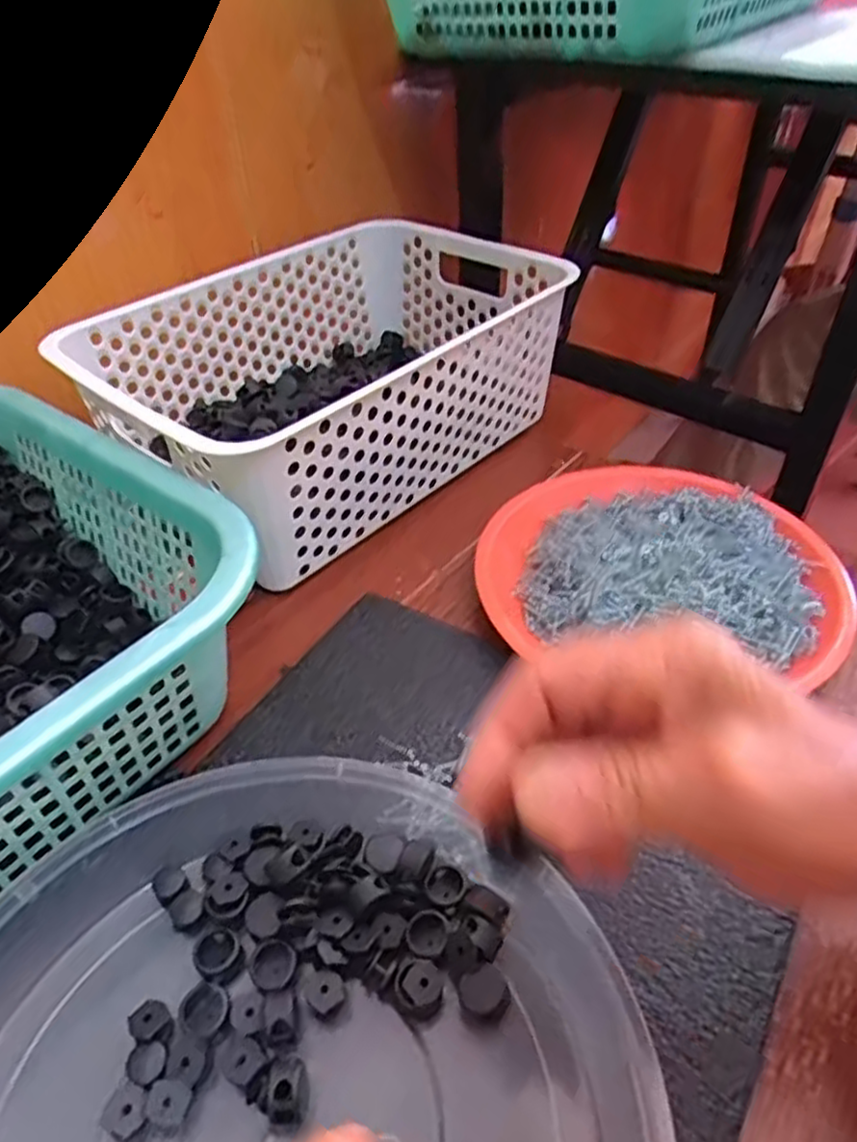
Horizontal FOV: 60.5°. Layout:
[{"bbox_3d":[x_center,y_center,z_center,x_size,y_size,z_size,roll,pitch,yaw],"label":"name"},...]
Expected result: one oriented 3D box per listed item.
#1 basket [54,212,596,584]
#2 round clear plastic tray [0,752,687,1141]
[{"bbox_3d":[-0.059,-0.134,0.502,0.280,0.100,0.200,-34,52,-30],"label":"basket"},{"bbox_3d":[-0.055,0.160,0.233,0.246,0.045,0.233,-1,43,1],"label":"round clear plastic tray"}]

